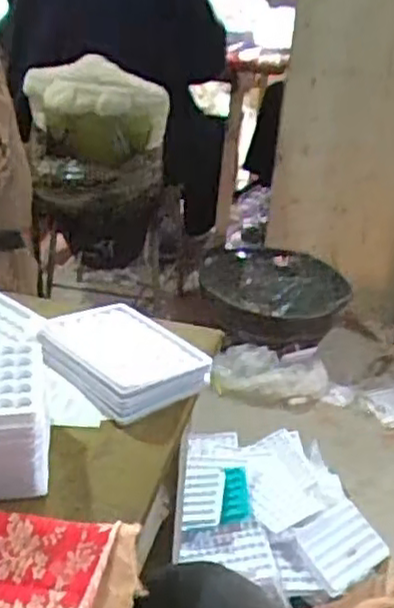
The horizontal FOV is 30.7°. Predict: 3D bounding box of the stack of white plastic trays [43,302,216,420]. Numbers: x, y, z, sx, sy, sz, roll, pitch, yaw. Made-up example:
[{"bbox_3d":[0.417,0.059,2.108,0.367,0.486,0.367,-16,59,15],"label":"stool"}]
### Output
[{"bbox_3d":[-0.063,0.045,0.602,0.093,0.036,0.120,-19,36,-39],"label":"stack of white plastic trays"}]

